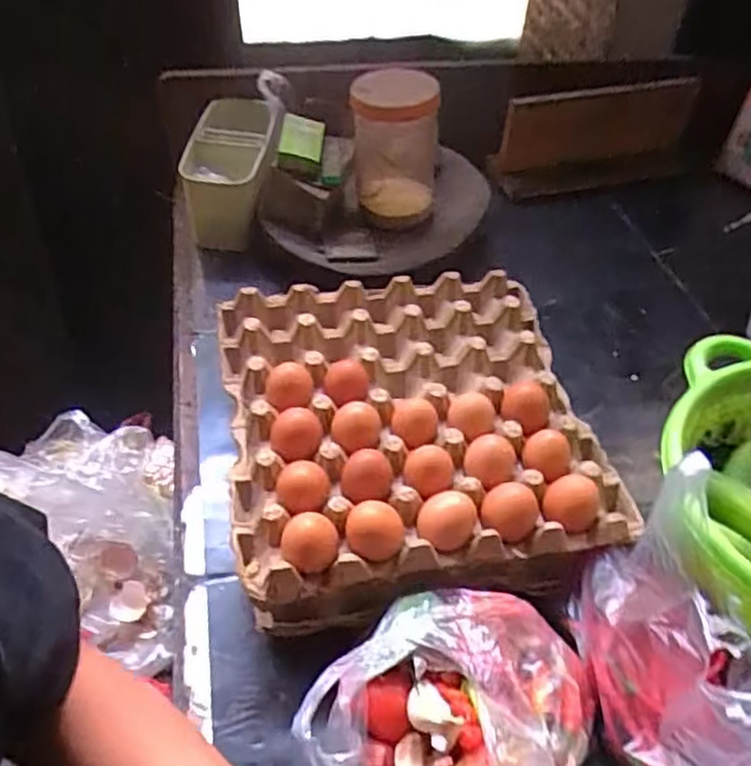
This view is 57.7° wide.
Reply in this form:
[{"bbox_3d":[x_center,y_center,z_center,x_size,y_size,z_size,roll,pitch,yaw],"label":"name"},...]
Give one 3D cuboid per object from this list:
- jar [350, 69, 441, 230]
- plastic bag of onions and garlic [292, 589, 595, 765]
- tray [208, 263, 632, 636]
[{"bbox_3d":[0.023,-0.285,0.815,0.101,0.157,0.106,3,47,2],"label":"jar"},{"bbox_3d":[0.053,0.220,0.445,0.152,0.105,0.180,34,55,27],"label":"plastic bag of onions and garlic"},{"bbox_3d":[0.028,0.040,0.609,0.303,0.105,0.325,-7,48,-8],"label":"tray"}]

